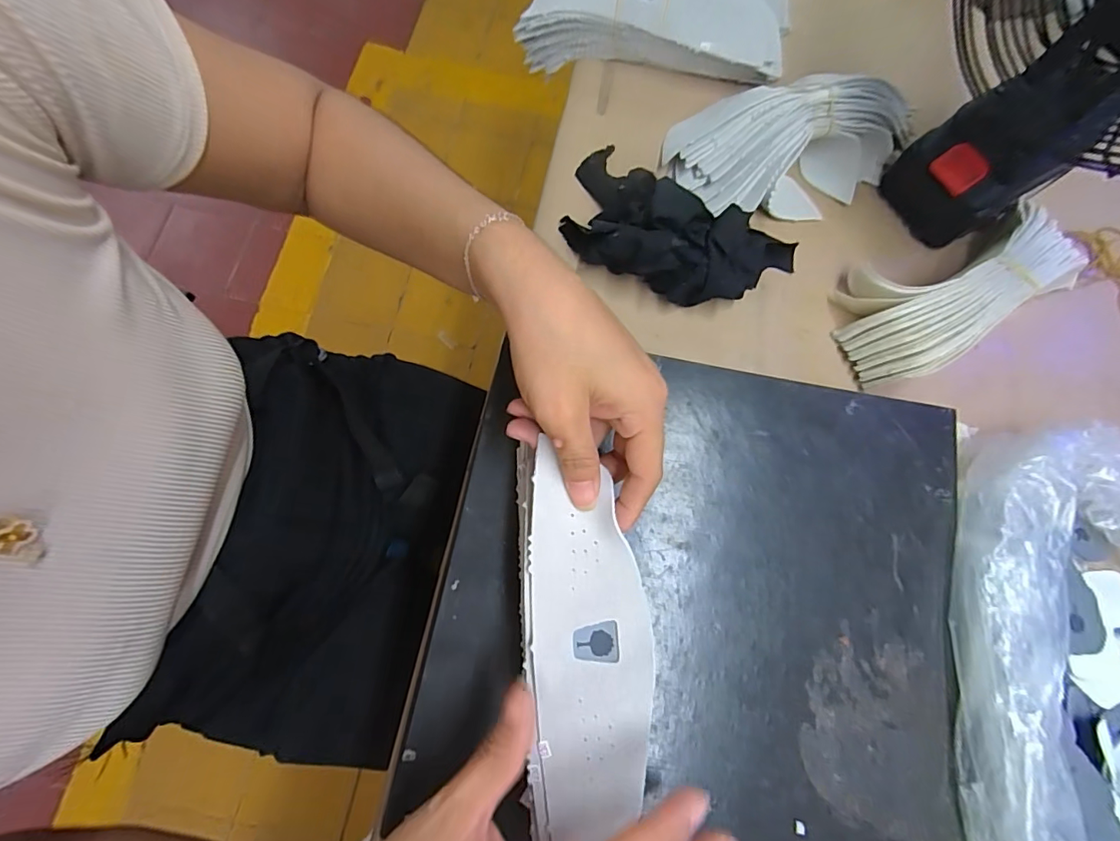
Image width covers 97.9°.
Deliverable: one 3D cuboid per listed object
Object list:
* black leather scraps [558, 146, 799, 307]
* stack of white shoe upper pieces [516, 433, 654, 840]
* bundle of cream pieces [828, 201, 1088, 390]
[{"bbox_3d":[0.088,-0.140,0.351,0.175,0.054,0.109,21,75,3],"label":"black leather scraps"},{"bbox_3d":[0.011,0.102,0.238,0.062,0.013,0.177,-5,78,-2],"label":"stack of white shoe upper pieces"},{"bbox_3d":[0.286,-0.094,0.351,0.174,0.050,0.088,-23,77,-8],"label":"bundle of cream pieces"}]

